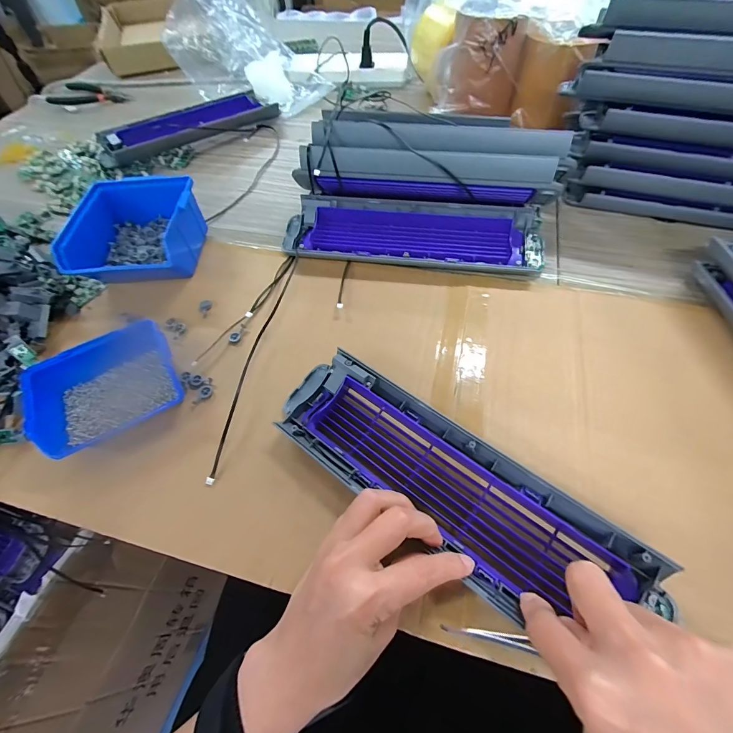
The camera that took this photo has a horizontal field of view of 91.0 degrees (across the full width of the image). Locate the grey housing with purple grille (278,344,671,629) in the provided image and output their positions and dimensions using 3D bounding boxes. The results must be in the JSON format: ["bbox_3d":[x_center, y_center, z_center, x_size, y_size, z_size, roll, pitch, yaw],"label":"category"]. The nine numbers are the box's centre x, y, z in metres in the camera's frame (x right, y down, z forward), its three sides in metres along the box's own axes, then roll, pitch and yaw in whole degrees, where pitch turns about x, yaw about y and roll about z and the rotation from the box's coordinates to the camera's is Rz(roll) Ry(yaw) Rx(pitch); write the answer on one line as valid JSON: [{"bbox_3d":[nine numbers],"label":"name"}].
[{"bbox_3d":[0.051,0.082,0.262,0.282,0.035,0.085,29,61,22],"label":"grey housing with purple grille"}]

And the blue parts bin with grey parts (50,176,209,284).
[{"bbox_3d":[-0.251,-0.149,0.404,0.121,0.062,0.137,-2,57,3],"label":"blue parts bin with grey parts"}]

